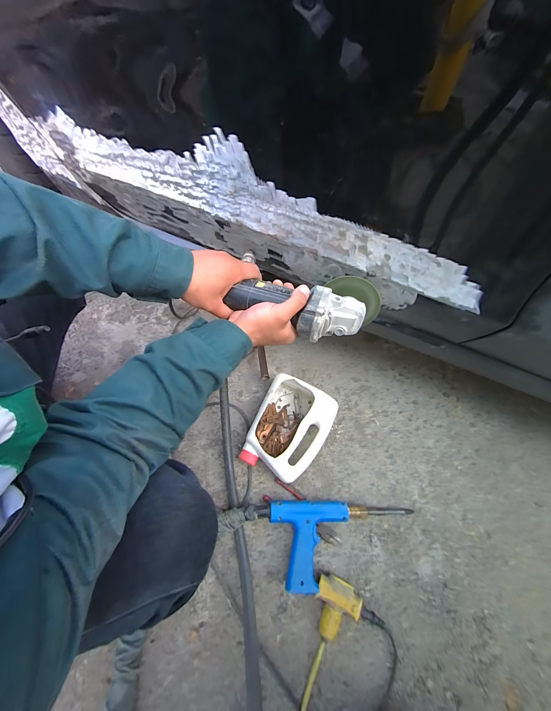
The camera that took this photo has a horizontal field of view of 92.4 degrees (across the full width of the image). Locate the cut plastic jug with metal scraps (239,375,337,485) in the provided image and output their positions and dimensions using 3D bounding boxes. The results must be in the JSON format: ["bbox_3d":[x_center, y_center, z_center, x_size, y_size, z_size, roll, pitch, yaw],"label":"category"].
[{"bbox_3d":[0.040,0.179,0.646,0.171,0.090,0.224,22,60,10],"label":"cut plastic jug with metal scraps"}]

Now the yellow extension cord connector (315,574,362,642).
[{"bbox_3d":[0.109,0.472,0.496,0.083,0.047,0.090,30,62,15],"label":"yellow extension cord connector"}]

